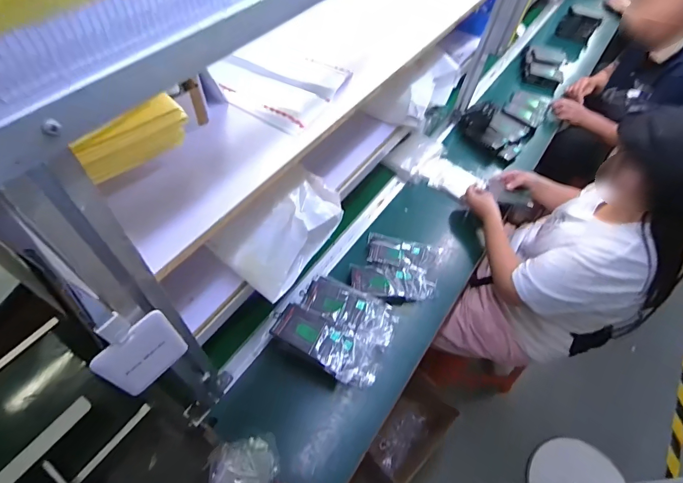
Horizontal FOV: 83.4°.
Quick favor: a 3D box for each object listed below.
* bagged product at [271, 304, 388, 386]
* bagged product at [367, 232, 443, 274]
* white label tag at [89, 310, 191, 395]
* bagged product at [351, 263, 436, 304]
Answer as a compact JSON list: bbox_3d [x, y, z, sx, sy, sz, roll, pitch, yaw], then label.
[{"bbox_3d":[-0.024,0.223,0.811,0.247,0.042,0.108,29,56,-5],"label":"bagged product"},{"bbox_3d":[0.162,0.036,1.027,0.191,0.018,0.100,16,55,7],"label":"bagged product"},{"bbox_3d":[-0.191,0.102,0.363,0.007,0.130,0.070,33,59,17],"label":"white label tag"},{"bbox_3d":[0.133,0.106,0.971,0.218,0.025,0.095,8,55,1],"label":"bagged product"}]

